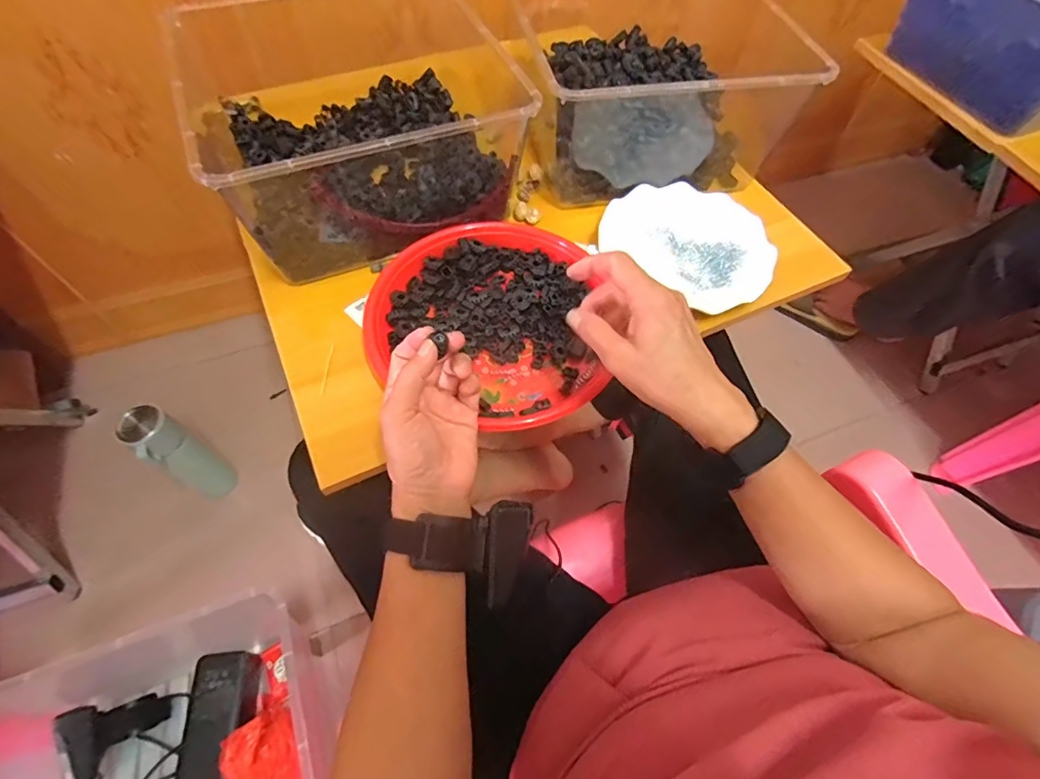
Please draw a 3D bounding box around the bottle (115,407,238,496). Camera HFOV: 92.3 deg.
[{"bbox_3d":[-0.557,0.107,0.827,0.077,0.273,0.065,32,64,15],"label":"bottle"}]

